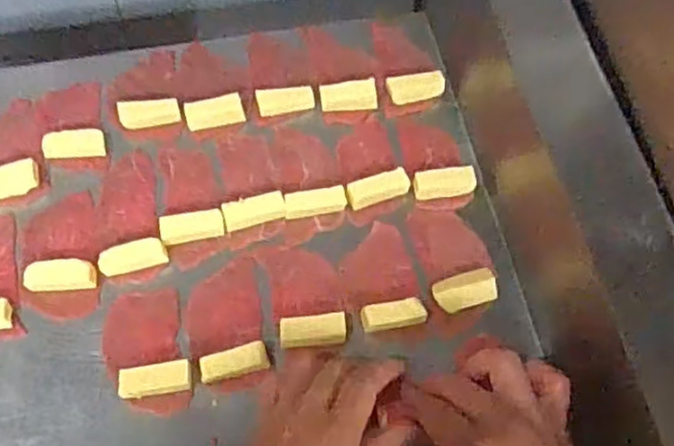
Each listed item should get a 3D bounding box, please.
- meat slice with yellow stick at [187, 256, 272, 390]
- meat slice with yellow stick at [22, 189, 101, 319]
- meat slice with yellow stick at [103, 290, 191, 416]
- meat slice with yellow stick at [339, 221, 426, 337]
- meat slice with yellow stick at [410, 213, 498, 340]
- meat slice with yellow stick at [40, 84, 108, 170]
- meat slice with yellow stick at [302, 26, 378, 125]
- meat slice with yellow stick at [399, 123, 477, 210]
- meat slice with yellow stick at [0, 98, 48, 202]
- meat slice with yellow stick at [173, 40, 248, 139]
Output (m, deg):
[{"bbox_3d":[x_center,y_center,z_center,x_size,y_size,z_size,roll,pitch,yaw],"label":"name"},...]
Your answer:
[{"bbox_3d":[-0.081,0.071,0.507,0.053,0.020,0.098,-7,65,-8],"label":"meat slice with yellow stick"},{"bbox_3d":[-0.207,0.022,0.516,0.054,0.012,0.095,-6,65,-7],"label":"meat slice with yellow stick"},{"bbox_3d":[-0.136,0.090,0.491,0.056,0.015,0.093,-14,66,-11],"label":"meat slice with yellow stick"},{"bbox_3d":[0.032,0.042,0.522,0.056,0.017,0.088,-12,65,-10],"label":"meat slice with yellow stick"},{"bbox_3d":[0.091,0.033,0.532,0.052,0.013,0.099,-8,65,-8],"label":"meat slice with yellow stick"},{"bbox_3d":[-0.216,-0.082,0.566,0.048,0.015,0.092,-13,66,-10],"label":"meat slice with yellow stick"},{"bbox_3d":[0.005,-0.129,0.599,0.050,0.017,0.092,-10,65,-9],"label":"meat slice with yellow stick"},{"bbox_3d":[0.082,-0.051,0.571,0.048,0.030,0.078,-6,65,-7],"label":"meat slice with yellow stick"},{"bbox_3d":[-0.263,-0.059,0.552,0.055,0.015,0.091,-15,66,-11],"label":"meat slice with yellow stick"},{"bbox_3d":[-0.108,-0.118,0.593,0.059,0.023,0.102,-12,65,-10],"label":"meat slice with yellow stick"}]

